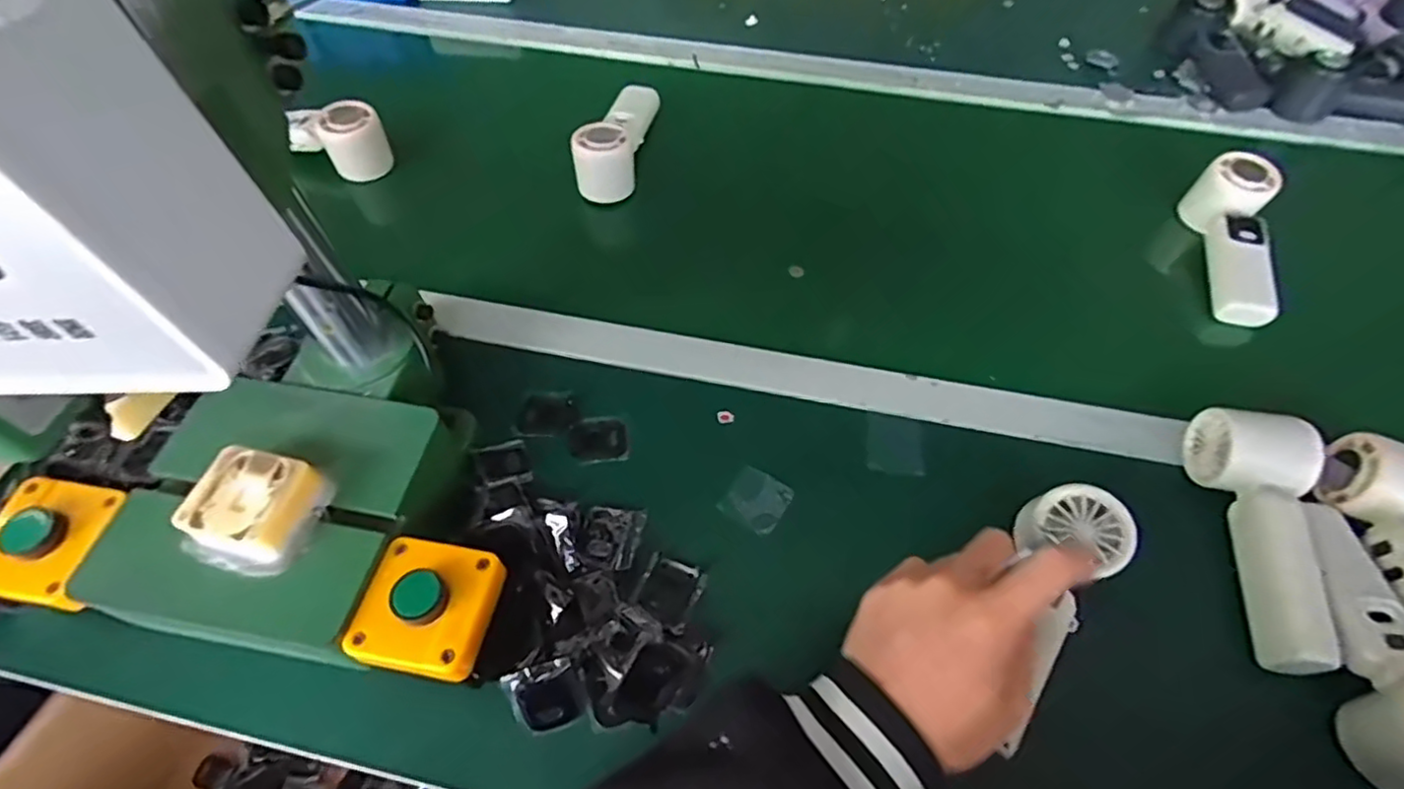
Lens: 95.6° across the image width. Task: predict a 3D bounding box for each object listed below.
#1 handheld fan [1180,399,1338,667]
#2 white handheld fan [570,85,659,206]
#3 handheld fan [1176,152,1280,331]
[{"bbox_3d":[0.369,0.087,0.408,0.056,0.047,0.164,6,58,4],"label":"handheld fan"},{"bbox_3d":[-0.083,-0.263,0.634,0.055,0.054,0.149,8,58,6],"label":"white handheld fan"},{"bbox_3d":[0.479,-0.136,0.577,0.054,0.058,0.172,6,73,3],"label":"handheld fan"}]

